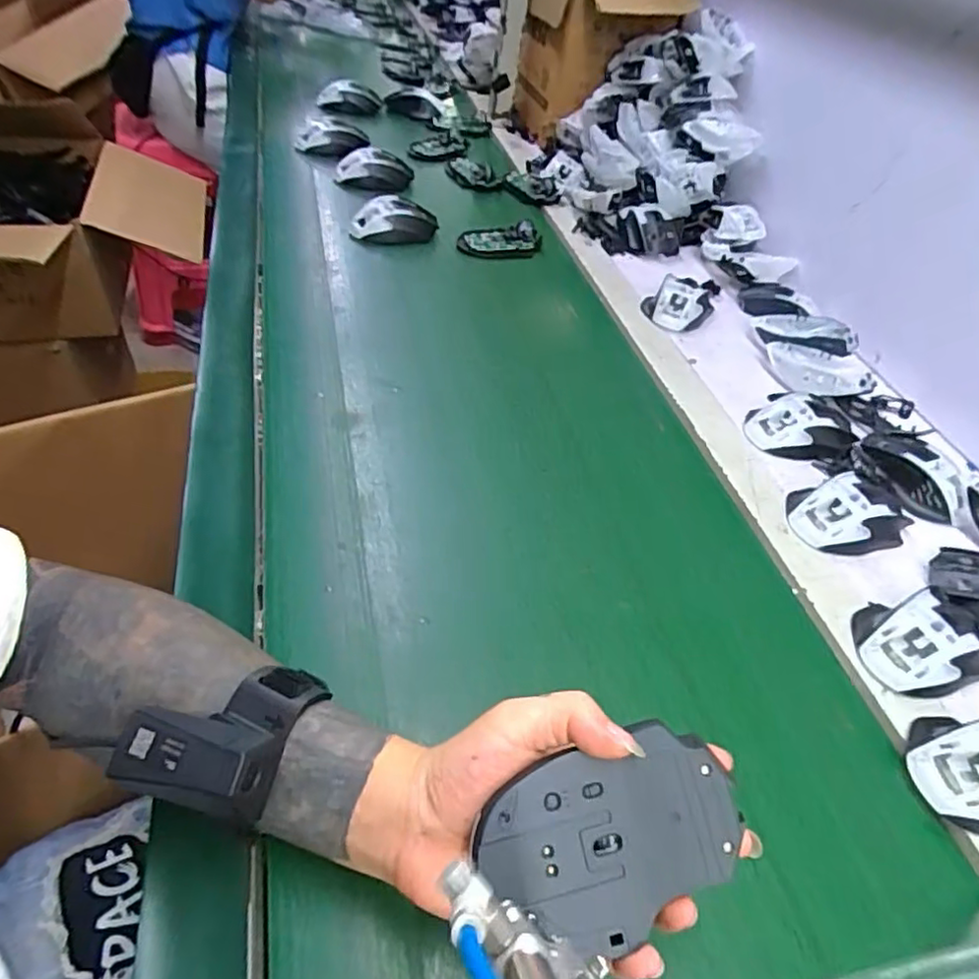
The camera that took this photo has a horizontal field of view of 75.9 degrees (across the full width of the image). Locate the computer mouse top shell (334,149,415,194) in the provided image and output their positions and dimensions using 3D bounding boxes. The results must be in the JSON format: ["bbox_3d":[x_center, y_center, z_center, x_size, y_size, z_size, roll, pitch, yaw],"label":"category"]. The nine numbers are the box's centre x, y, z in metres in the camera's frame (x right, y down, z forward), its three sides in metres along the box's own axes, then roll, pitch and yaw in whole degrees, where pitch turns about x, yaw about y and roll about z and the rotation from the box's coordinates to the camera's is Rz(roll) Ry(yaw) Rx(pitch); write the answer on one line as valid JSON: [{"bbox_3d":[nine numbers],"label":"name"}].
[{"bbox_3d":[-0.168,-0.466,0.920,0.116,0.039,0.056,-7,49,-16],"label":"computer mouse top shell"}]

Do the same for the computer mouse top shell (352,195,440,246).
[{"bbox_3d":[-0.124,-0.351,0.819,0.115,0.036,0.062,-6,49,-15],"label":"computer mouse top shell"}]

